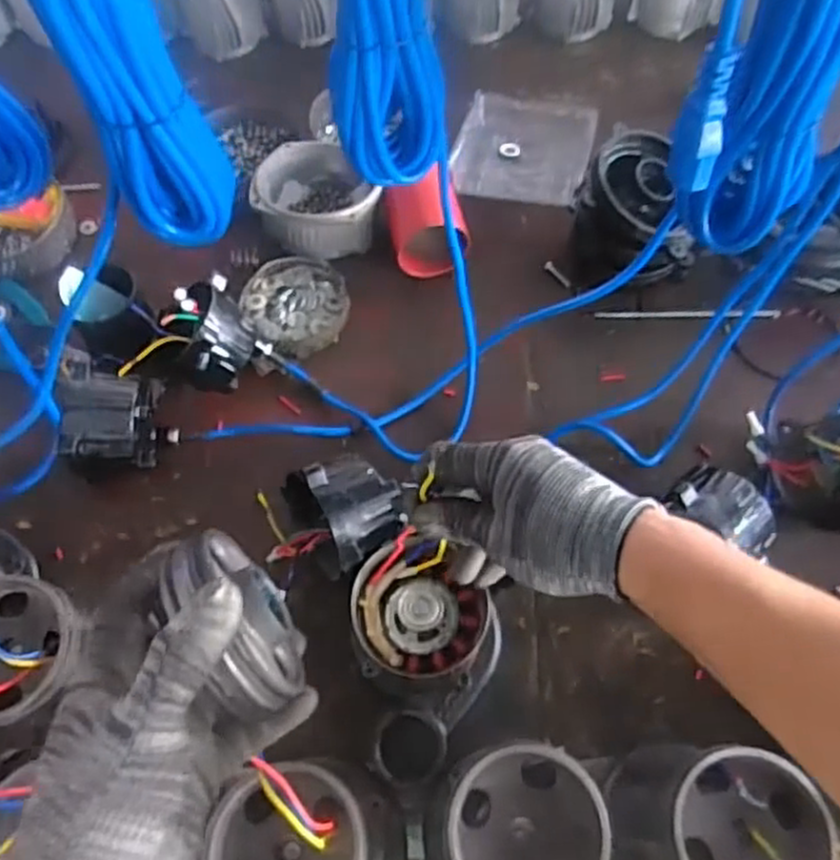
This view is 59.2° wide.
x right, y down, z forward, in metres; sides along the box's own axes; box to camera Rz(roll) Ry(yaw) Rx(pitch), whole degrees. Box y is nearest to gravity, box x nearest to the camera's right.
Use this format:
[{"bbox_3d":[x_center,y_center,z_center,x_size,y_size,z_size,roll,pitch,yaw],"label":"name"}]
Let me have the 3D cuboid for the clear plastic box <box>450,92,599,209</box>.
[{"bbox_3d":[0.123,-0.330,0.857,0.145,0.025,0.176,13,63,7],"label":"clear plastic box"}]

